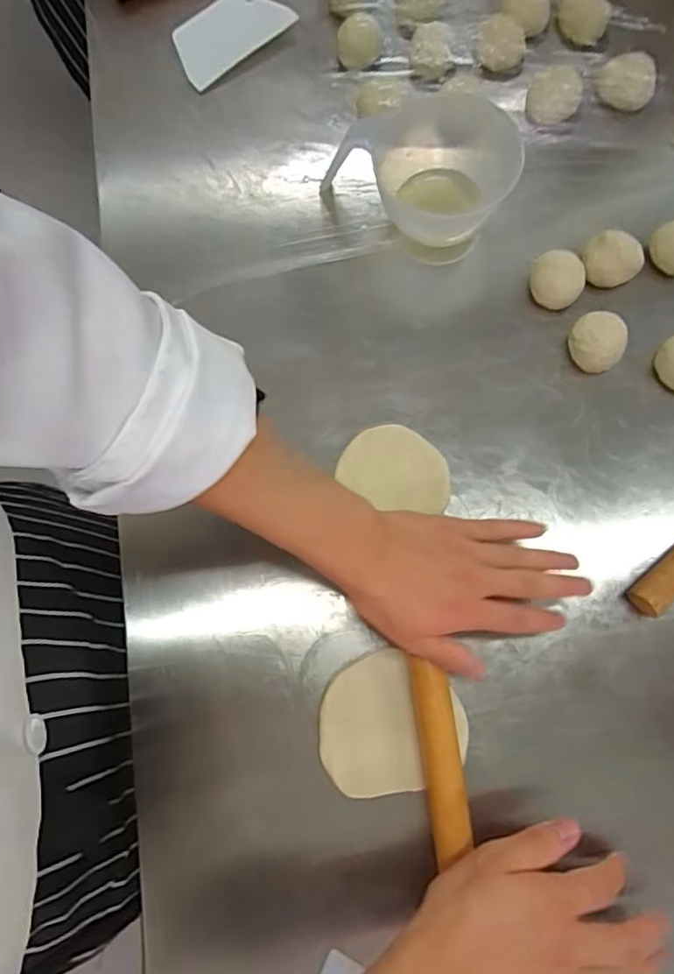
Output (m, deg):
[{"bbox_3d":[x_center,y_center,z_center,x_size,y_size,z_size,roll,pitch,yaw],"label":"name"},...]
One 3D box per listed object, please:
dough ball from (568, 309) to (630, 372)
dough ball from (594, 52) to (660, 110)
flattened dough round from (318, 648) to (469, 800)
[{"bbox_3d":[0.219,-0.122,0.493,0.045,0.029,0.046,-1,75,2],"label":"dough ball"},{"bbox_3d":[0.275,-0.384,0.554,0.052,0.026,0.043,25,77,8],"label":"dough ball"},{"bbox_3d":[0.040,0.175,0.436,0.106,0.007,0.096,-10,75,-1],"label":"flattened dough round"}]

